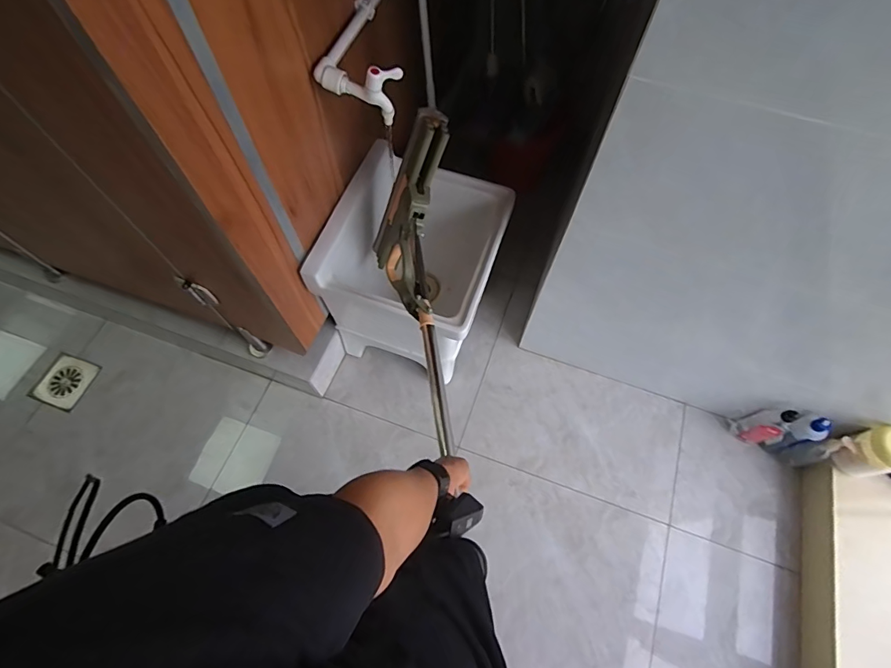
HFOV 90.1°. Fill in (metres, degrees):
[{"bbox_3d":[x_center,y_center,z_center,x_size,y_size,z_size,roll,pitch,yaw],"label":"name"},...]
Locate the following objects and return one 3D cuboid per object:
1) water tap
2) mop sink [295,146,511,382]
[{"bbox_3d":[-0.154,-0.436,0.784,0.146,0.086,0.049,19,68,9],"label":"water tap"},{"bbox_3d":[-0.105,-0.140,1.211,0.415,0.496,0.400,19,68,9],"label":"mop sink"}]

